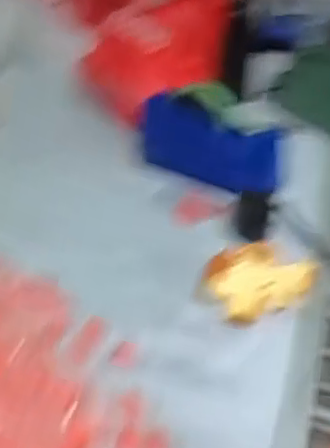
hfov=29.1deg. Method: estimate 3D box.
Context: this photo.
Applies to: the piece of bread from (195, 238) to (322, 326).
[{"bbox_3d":[0.108,0.060,0.684,0.129,0.053,0.068,-17,39,-22],"label":"piece of bread"}]

